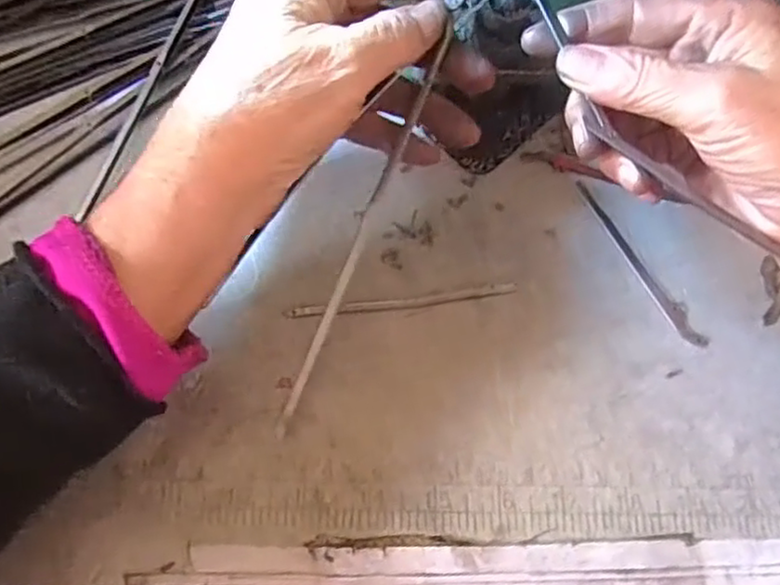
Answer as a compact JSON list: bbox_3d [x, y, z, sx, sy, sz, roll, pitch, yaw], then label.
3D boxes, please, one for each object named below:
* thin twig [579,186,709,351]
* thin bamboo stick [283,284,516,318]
[{"bbox_3d":[0.110,-0.013,0.301,0.010,0.004,0.089,-31,75,-14],"label":"thin twig"},{"bbox_3d":[0.005,0.004,0.288,0.098,0.004,0.005,-6,73,-3],"label":"thin bamboo stick"}]

